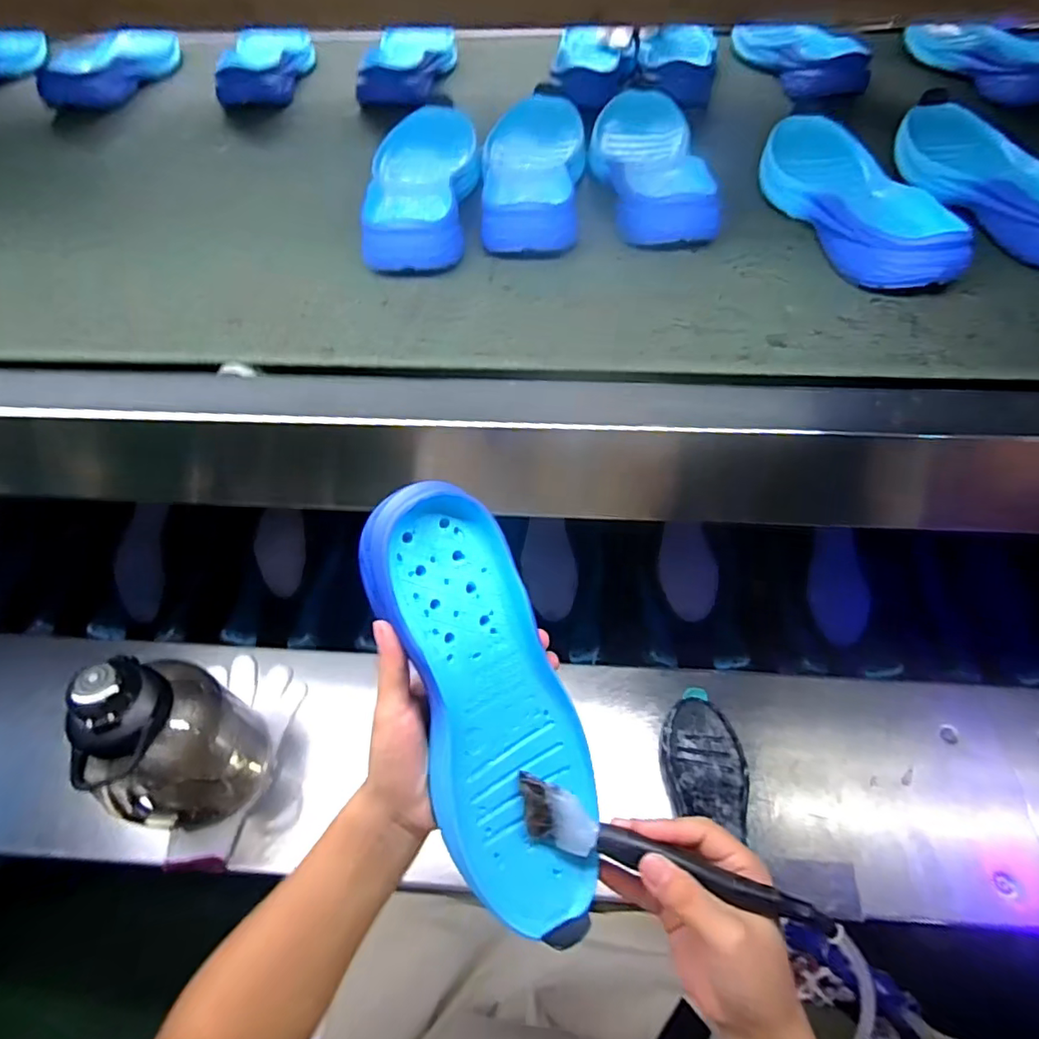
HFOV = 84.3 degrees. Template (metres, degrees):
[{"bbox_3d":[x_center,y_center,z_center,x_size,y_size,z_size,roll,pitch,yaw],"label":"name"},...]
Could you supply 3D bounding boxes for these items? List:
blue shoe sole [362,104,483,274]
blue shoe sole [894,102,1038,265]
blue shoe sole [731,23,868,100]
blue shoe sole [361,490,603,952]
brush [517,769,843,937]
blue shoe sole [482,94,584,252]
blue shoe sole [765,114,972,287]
[{"bbox_3d":[-0.083,-0.302,0.510,0.101,0.036,0.264,-4,54,-1],"label":"blue shoe sole"},{"bbox_3d":[0.401,-0.290,0.484,0.085,0.045,0.252,-14,55,-8],"label":"blue shoe sole"},{"bbox_3d":[0.323,-0.536,0.664,0.094,0.048,0.213,-4,54,-1],"label":"blue shoe sole"},{"bbox_3d":[-0.016,0.105,0.330,0.089,0.035,0.253,-18,91,-11],"label":"blue shoe sole"},{"bbox_3d":[0.083,0.190,0.321,0.175,0.029,0.027,15,58,11],"label":"brush"},{"bbox_3d":[0.014,-0.316,0.518,0.091,0.032,0.251,0,54,2],"label":"blue shoe sole"},{"bbox_3d":[0.274,-0.270,0.476,0.091,0.038,0.244,-10,54,-5],"label":"blue shoe sole"}]

